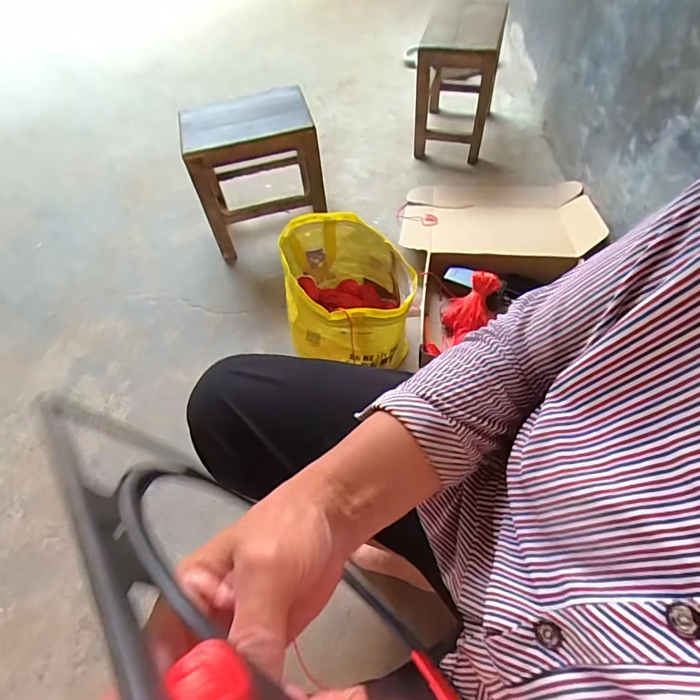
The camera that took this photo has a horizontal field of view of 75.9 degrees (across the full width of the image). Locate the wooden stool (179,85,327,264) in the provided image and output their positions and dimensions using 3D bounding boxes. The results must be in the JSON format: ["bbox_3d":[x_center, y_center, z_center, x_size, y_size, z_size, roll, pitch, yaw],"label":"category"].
[{"bbox_3d":[-0.221,-0.416,1.050,0.272,0.267,0.198,-16,60,-8],"label":"wooden stool"}]

